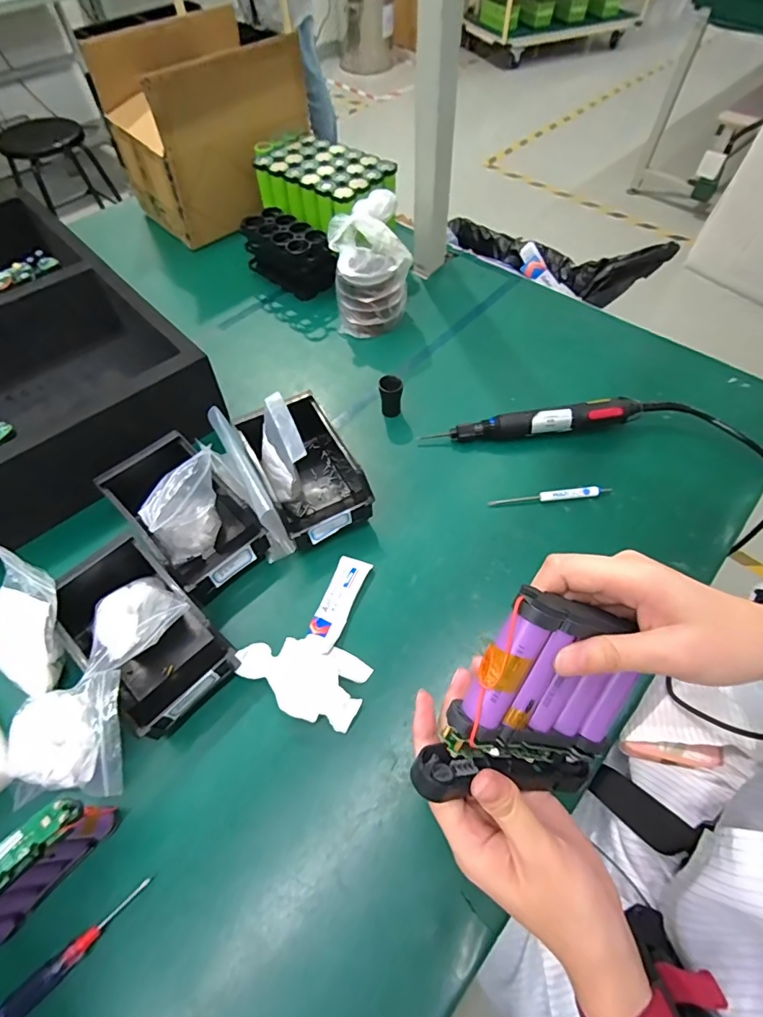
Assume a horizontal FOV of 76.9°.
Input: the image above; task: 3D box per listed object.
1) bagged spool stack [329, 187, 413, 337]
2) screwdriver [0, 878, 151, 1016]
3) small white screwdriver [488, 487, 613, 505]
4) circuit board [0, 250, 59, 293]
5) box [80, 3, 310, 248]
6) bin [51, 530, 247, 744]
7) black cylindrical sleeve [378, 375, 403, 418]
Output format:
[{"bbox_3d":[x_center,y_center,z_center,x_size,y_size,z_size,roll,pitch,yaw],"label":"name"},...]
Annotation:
[{"bbox_3d":[-0.018,-0.366,0.736,0.118,0.152,0.128,-1,58,0],"label":"bagged spool stack"},{"bbox_3d":[-0.234,0.338,0.362,0.122,0.019,0.017,-37,65,-20],"label":"screwdriver"},{"bbox_3d":[0.208,-0.017,0.583,0.150,0.012,0.013,-5,58,-2],"label":"small white screwdriver"},{"bbox_3d":[-0.528,-0.336,0.688,0.038,0.017,0.119,39,66,22],"label":"circuit board"},{"bbox_3d":[-0.304,-0.683,0.883,0.201,0.277,0.293,39,66,22],"label":"box"},{"bbox_3d":[-0.234,0.119,0.469,0.182,0.083,0.106,39,66,22],"label":"bin"},{"bbox_3d":[0.012,-0.152,0.656,0.031,0.050,0.029,0,58,0],"label":"black cylindrical sleeve"}]

